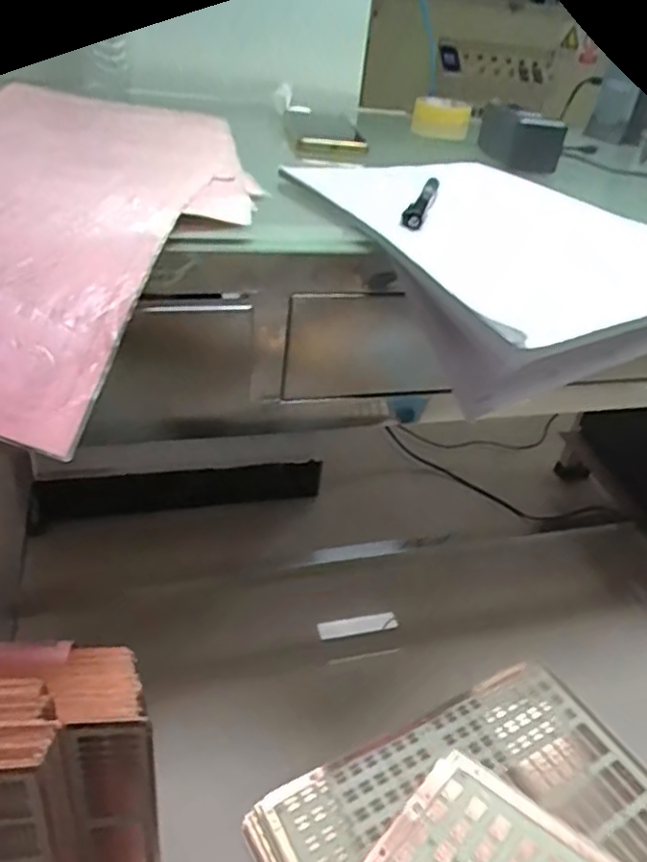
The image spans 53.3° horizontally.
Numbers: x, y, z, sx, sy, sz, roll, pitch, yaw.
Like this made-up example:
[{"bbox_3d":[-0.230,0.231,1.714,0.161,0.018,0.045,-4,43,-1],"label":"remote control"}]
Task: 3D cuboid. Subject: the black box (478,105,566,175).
[{"bbox_3d":[0.219,-0.323,0.711,0.062,0.053,0.104,2,34,-7],"label":"black box"}]

